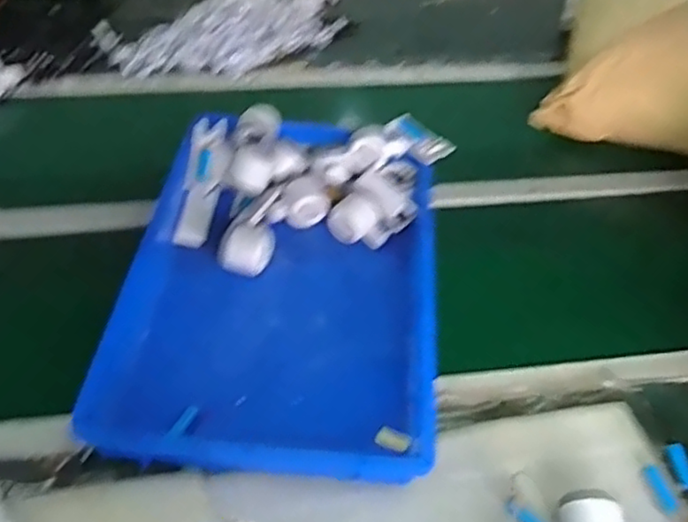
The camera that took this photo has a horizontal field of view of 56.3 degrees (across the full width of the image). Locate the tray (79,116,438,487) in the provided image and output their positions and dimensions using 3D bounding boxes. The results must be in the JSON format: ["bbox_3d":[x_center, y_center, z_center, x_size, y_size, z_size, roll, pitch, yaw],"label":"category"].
[{"bbox_3d":[-0.073,0.013,0.829,0.365,0.078,0.530,5,49,1],"label":"tray"}]

